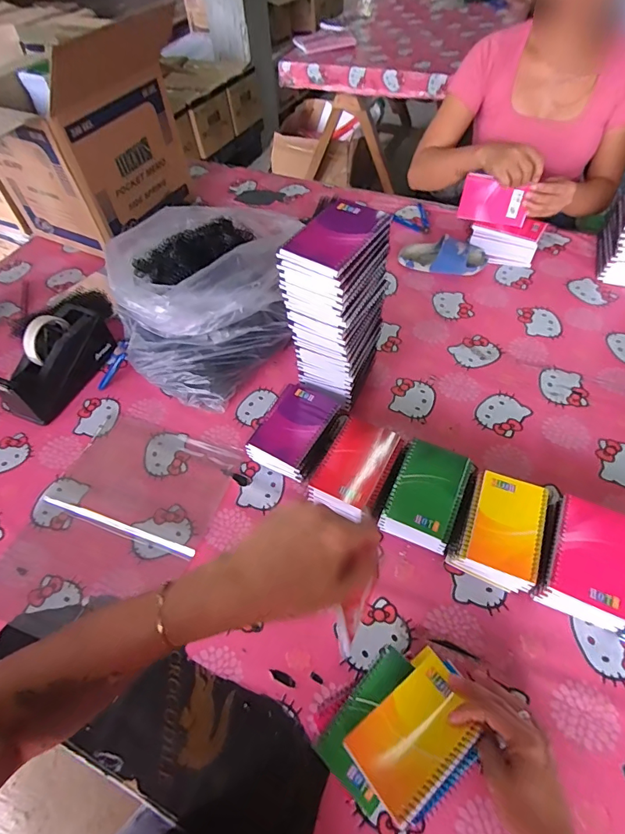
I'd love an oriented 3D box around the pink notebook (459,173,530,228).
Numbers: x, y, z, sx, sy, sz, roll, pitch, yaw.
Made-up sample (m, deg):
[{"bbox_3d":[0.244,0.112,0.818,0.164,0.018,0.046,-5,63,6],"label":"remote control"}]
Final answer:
[{"bbox_3d":[0.376,-0.444,0.904,0.131,0.077,0.009,18,40,18],"label":"pink notebook"}]

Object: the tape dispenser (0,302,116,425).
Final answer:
[{"bbox_3d":[-0.444,-0.097,0.750,0.074,0.124,0.203,17,57,16],"label":"tape dispenser"}]

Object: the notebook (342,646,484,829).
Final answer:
[{"bbox_3d":[0.107,0.322,0.450,0.135,0.017,0.087,-36,46,-18],"label":"notebook"}]

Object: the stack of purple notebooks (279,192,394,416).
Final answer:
[{"bbox_3d":[0.036,-0.141,0.648,0.098,0.293,0.133,25,59,21],"label":"stack of purple notebooks"}]

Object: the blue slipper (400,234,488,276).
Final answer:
[{"bbox_3d":[0.280,-0.352,0.929,0.174,0.060,0.086,11,55,12],"label":"blue slipper"}]

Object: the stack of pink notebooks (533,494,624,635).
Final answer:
[{"bbox_3d":[0.339,0.181,0.539,0.097,0.055,0.143,22,58,19],"label":"stack of pink notebooks"}]

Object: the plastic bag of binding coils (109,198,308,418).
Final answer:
[{"bbox_3d":[-0.171,-0.228,0.779,0.270,0.204,0.376,31,61,24],"label":"plastic bag of binding coils"}]

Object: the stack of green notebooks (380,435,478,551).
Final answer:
[{"bbox_3d":[0.161,0.108,0.605,0.093,0.053,0.132,21,58,19],"label":"stack of green notebooks"}]

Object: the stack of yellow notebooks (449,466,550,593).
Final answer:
[{"bbox_3d":[0.245,0.147,0.570,0.101,0.052,0.141,21,58,18],"label":"stack of yellow notebooks"}]

